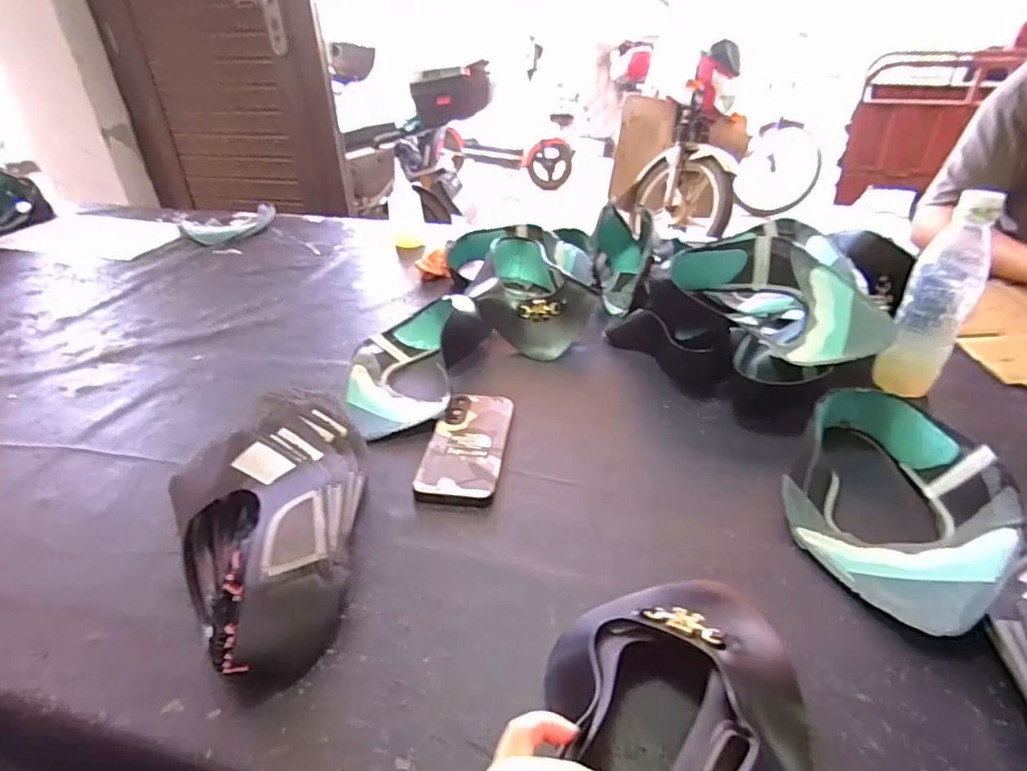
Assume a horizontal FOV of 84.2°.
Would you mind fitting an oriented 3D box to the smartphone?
[{"bbox_3d":[-0.048,0.062,0.589,0.078,0.016,0.158,3,33,7],"label":"smartphone"}]

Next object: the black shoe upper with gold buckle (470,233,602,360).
[{"bbox_3d":[0.031,-0.128,0.818,0.161,0.088,0.225,1,33,3],"label":"black shoe upper with gold buckle"}]

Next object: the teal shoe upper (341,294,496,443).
[{"bbox_3d":[-0.127,-0.036,0.678,0.147,0.065,0.233,5,33,9],"label":"teal shoe upper"}]

